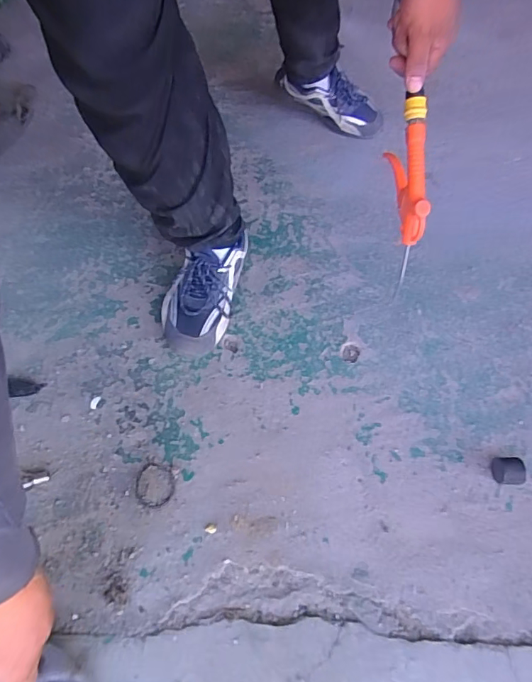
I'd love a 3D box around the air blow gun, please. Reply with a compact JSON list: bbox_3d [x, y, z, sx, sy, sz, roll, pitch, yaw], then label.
[{"bbox_3d":[0.179,-0.178,0.578,0.020,0.238,0.101,-3,15,-3],"label":"air blow gun"}]

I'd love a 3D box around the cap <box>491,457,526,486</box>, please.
[{"bbox_3d":[0.319,0.169,0.590,0.031,0.033,0.039,-3,55,-4],"label":"cap"}]

